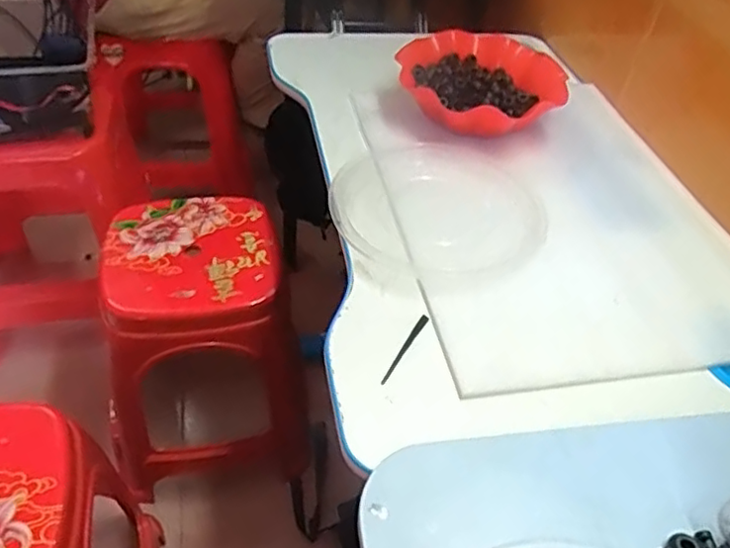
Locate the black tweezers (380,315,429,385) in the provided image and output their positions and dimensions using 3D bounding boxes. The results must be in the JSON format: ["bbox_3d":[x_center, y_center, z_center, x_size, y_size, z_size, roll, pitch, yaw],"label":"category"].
[{"bbox_3d":[0.036,0.067,0.567,0.007,0.009,0.084,26,48,19],"label":"black tweezers"}]

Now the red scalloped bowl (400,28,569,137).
[{"bbox_3d":[0.155,-0.254,0.835,0.214,0.048,0.201,3,45,-3],"label":"red scalloped bowl"}]

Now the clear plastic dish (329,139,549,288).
[{"bbox_3d":[0.081,-0.072,0.684,0.219,0.026,0.214,3,45,-3],"label":"clear plastic dish"}]

